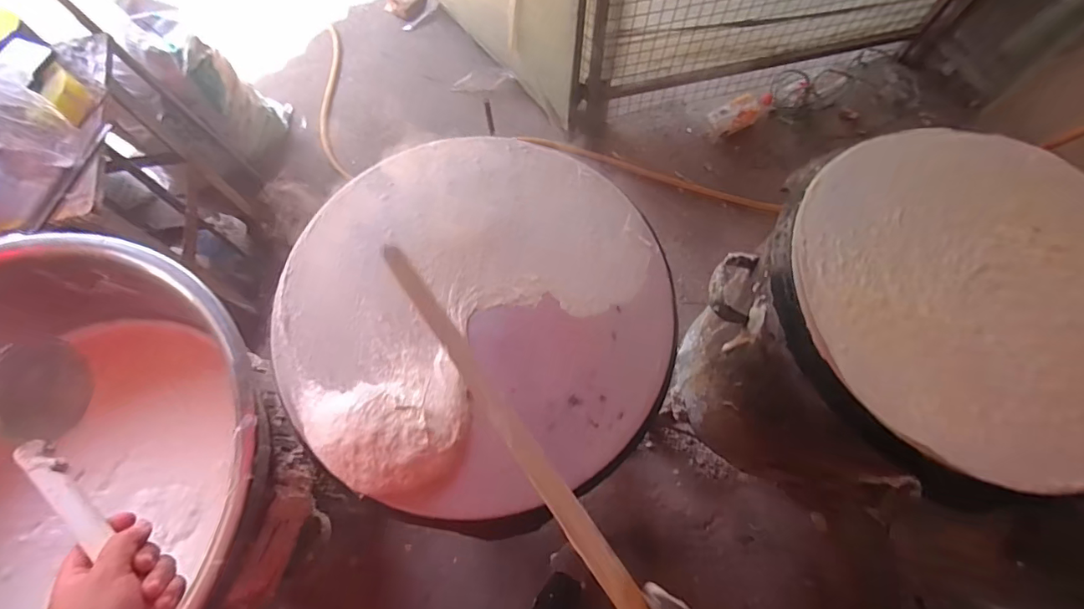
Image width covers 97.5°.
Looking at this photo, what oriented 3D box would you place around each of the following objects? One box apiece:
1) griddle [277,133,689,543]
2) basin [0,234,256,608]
[{"bbox_3d":[-0.062,-0.002,0.460,0.369,0.032,0.371,0,70,-1],"label":"griddle"},{"bbox_3d":[-0.605,0.177,0.567,0.535,0.210,0.485,-30,73,-11],"label":"basin"}]

